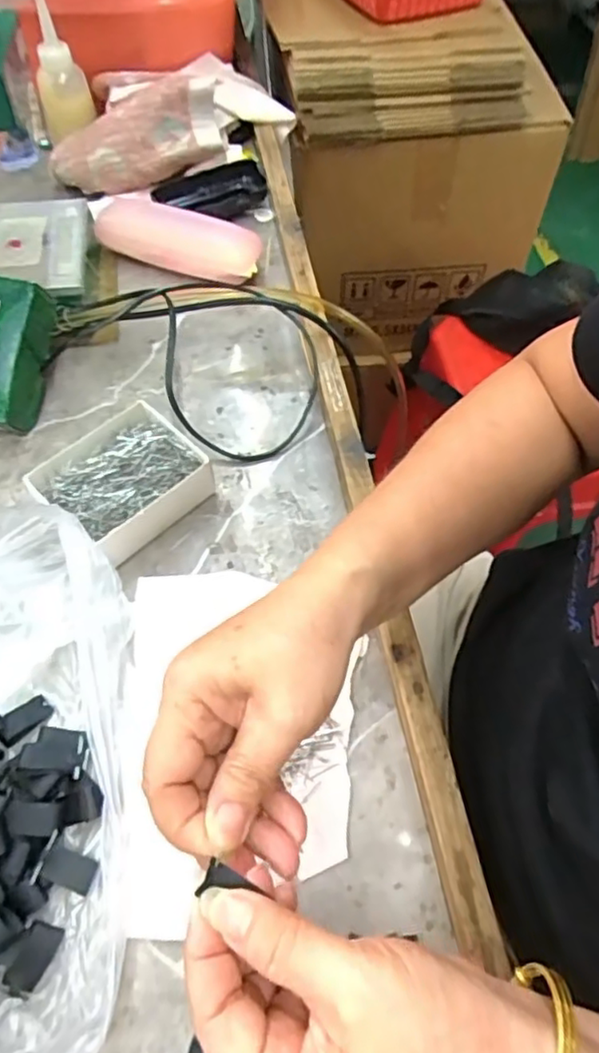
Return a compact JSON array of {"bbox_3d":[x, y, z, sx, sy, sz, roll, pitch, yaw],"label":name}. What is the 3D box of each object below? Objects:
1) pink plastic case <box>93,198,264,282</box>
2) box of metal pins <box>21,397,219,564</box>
[{"bbox_3d":[-0.106,-0.263,0.578,0.147,0.044,0.060,17,61,9],"label":"pink plastic case"},{"bbox_3d":[-0.118,-0.028,0.442,0.089,0.046,0.099,40,66,20],"label":"box of metal pins"}]

